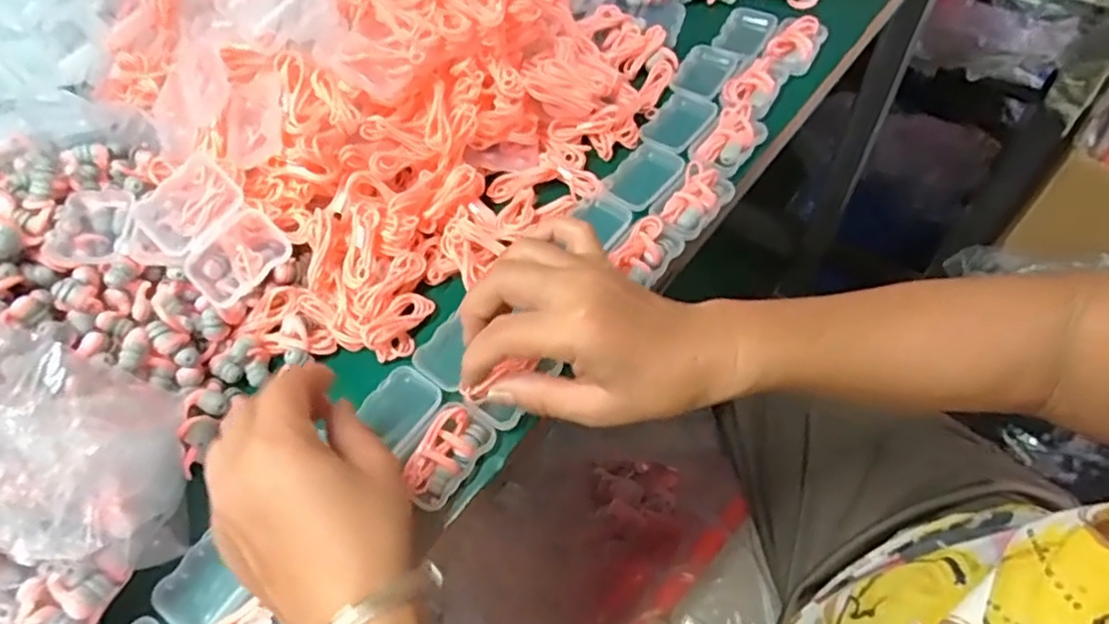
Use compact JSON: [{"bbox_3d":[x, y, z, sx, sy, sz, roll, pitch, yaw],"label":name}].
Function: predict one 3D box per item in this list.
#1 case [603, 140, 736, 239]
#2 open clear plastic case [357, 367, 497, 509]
[{"bbox_3d":[0.074,-0.084,0.450,0.059,0.020,0.080,-39,62,-18],"label":"case"},{"bbox_3d":[-0.075,0.066,0.370,0.077,0.022,0.052,33,66,23],"label":"open clear plastic case"}]

